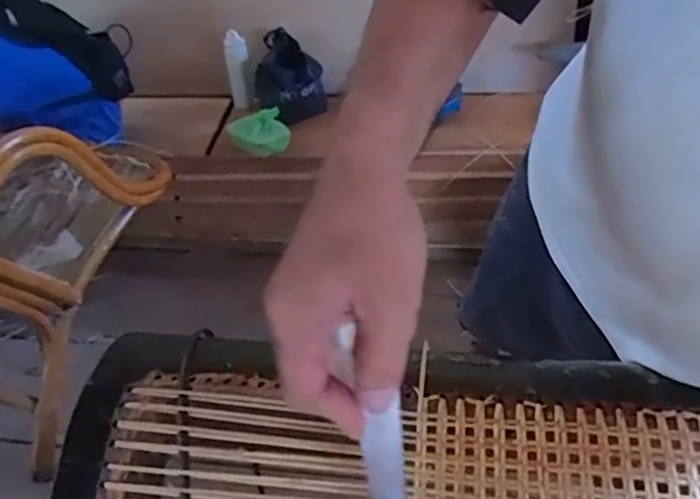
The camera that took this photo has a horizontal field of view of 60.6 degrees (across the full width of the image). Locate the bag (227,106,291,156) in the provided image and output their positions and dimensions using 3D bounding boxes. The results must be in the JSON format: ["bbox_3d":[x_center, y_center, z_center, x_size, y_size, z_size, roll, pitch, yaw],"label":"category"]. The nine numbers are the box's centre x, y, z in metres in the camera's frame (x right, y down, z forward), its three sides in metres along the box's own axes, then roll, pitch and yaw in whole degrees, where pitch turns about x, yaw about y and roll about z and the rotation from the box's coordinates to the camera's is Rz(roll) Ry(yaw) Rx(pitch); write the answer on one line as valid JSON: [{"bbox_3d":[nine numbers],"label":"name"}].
[{"bbox_3d":[-0.253,-0.314,1.617,0.169,0.130,0.090,9,42,12],"label":"bag"}]

